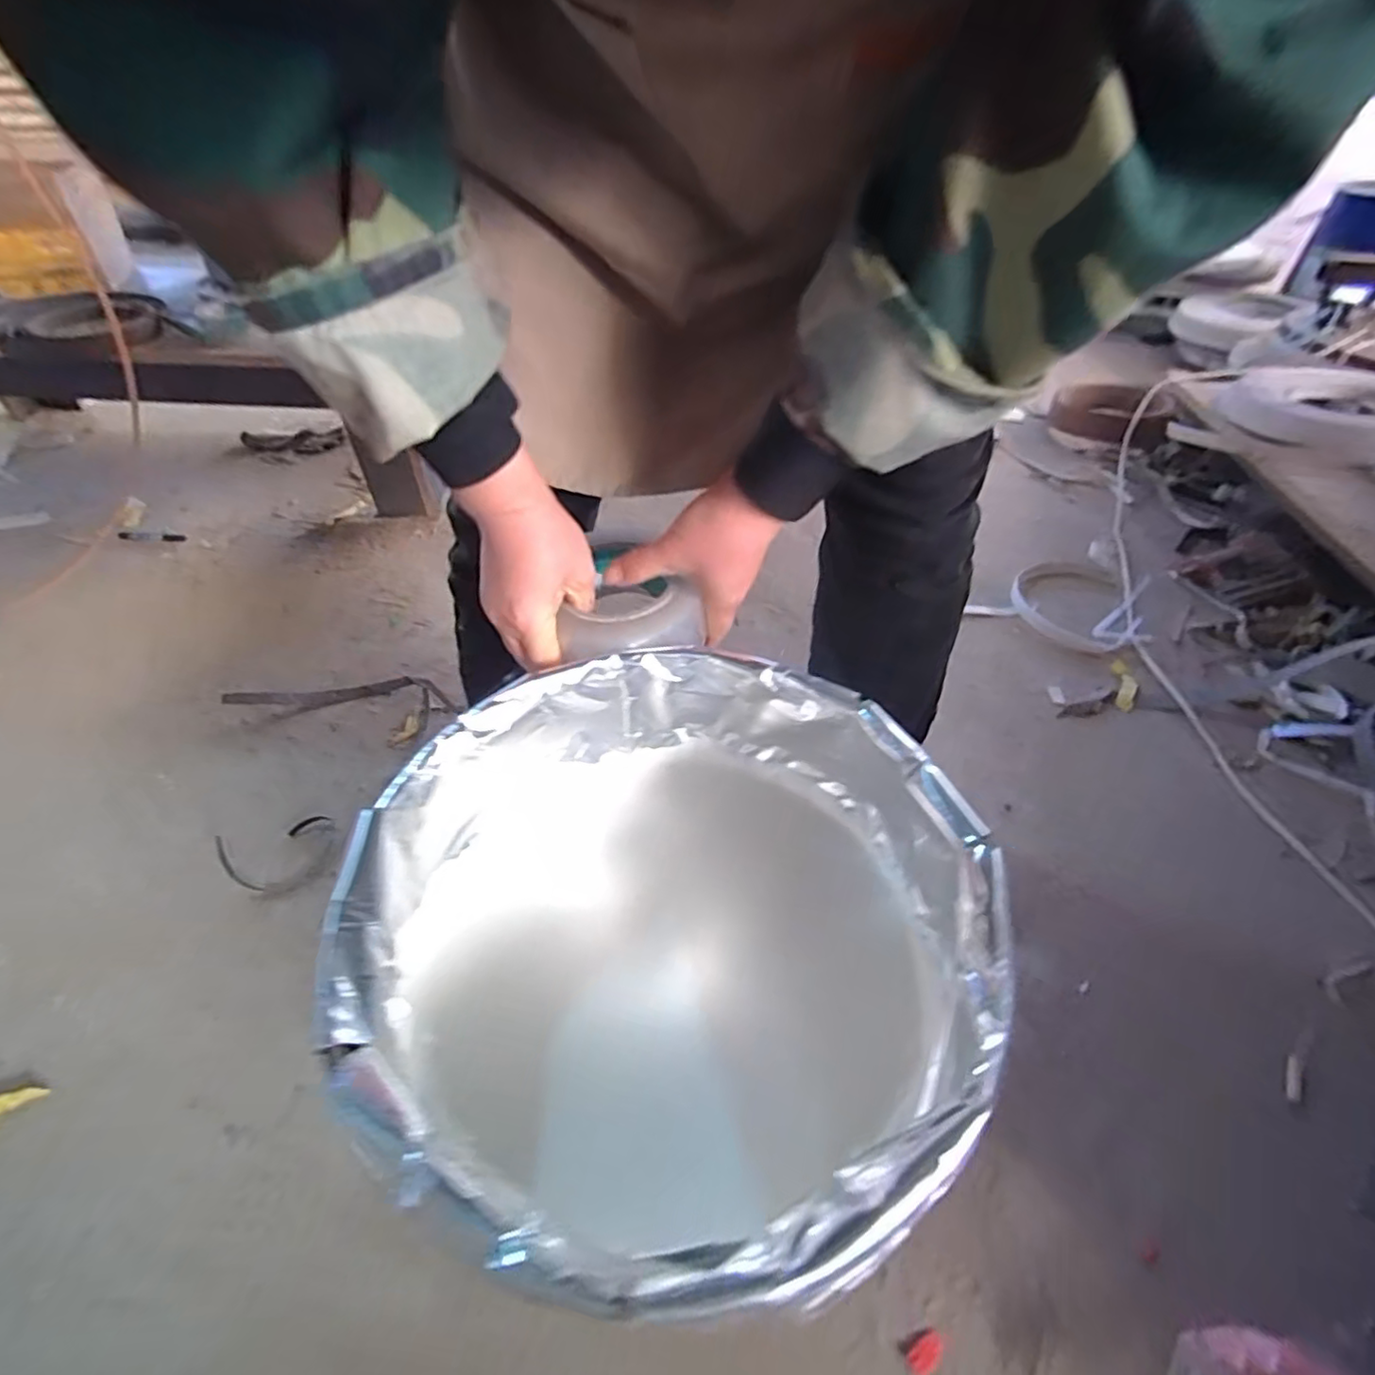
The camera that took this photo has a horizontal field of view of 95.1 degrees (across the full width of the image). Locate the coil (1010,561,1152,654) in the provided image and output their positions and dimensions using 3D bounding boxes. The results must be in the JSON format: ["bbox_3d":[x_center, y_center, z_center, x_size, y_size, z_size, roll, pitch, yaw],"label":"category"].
[{"bbox_3d":[0.662,-0.152,1.065,0.201,0.024,0.241,20,48,19],"label":"coil"}]

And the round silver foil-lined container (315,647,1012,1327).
[{"bbox_3d":[-0.005,0.111,0.330,0.279,0.119,0.253,13,43,15],"label":"round silver foil-lined container"}]

